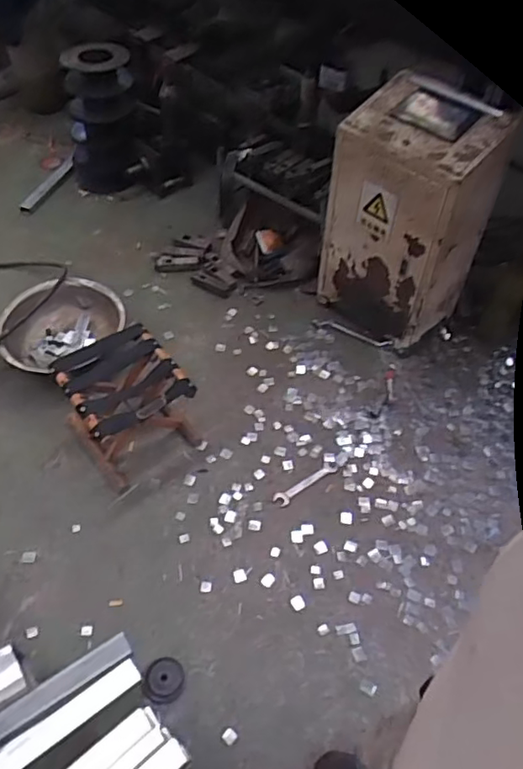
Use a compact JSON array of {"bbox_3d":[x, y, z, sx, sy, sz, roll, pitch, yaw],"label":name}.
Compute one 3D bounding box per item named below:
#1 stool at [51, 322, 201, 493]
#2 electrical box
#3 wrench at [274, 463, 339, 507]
[{"bbox_3d":[-0.378,0.060,1.684,0.306,0.266,0.306,-34,58,-25],"label":"stool"},{"bbox_3d":[0.433,-0.497,1.853,0.438,0.738,0.338,32,57,23],"label":"electrical box"},{"bbox_3d":[0.126,0.281,1.702,0.209,0.007,0.046,-31,57,-24],"label":"wrench"}]

